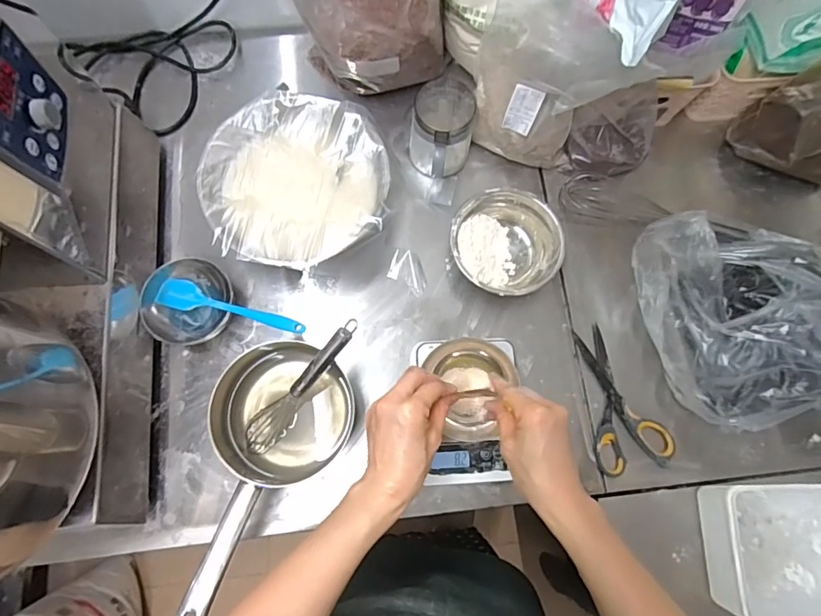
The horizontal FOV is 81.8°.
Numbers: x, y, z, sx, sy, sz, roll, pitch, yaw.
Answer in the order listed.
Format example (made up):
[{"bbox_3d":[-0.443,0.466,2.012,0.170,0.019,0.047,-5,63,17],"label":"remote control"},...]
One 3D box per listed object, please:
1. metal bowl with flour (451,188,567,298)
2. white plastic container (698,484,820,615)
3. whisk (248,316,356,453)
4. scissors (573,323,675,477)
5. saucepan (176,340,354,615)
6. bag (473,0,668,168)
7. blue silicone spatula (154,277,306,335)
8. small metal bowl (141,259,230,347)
[{"bbox_3d":[0.127,-0.084,0.646,0.141,0.055,0.143,0,75,-1],"label":"metal bowl with flour"},{"bbox_3d":[0.462,0.284,0.549,0.214,0.079,0.150,0,75,-2],"label":"white plastic container"},{"bbox_3d":[-0.125,0.089,0.552,0.037,0.036,0.206,44,109,9],"label":"whisk"},{"bbox_3d":[0.273,0.114,0.618,0.097,0.009,0.184,-9,76,-4],"label":"scissors"},{"bbox_3d":[-0.178,0.185,0.545,0.152,0.103,0.308,26,76,5],"label":"saucepan"},{"bbox_3d":[0.175,-0.285,0.595,0.191,0.222,0.101,27,76,6],"label":"bag"},{"bbox_3d":[-0.223,-0.004,0.589,0.186,0.029,0.037,13,75,2],"label":"blue silicone spatula"},{"bbox_3d":[-0.283,-0.006,0.617,0.108,0.055,0.103,0,75,-1],"label":"small metal bowl"}]

